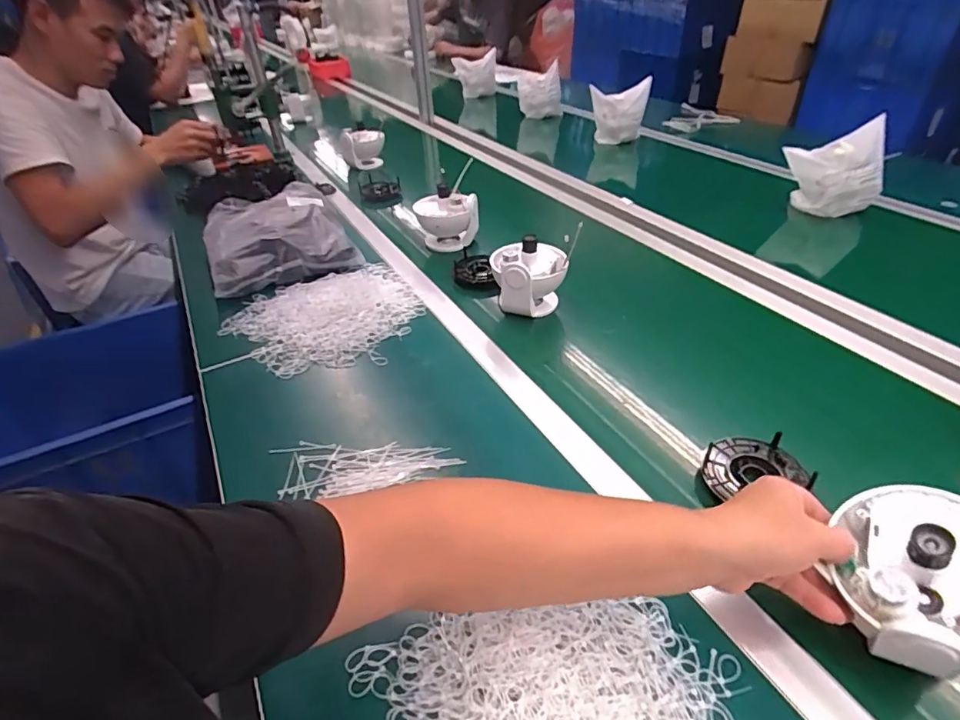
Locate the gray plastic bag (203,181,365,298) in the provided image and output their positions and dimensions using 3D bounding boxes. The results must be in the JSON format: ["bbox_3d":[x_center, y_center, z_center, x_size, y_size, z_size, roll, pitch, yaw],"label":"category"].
[{"bbox_3d":[-0.404,-0.253,1.031,0.247,0.082,0.346,-19,41,-18],"label":"gray plastic bag"}]

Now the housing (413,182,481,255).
[{"bbox_3d":[-0.064,-0.270,1.043,0.122,0.121,0.105,-9,39,-6],"label":"housing"}]

